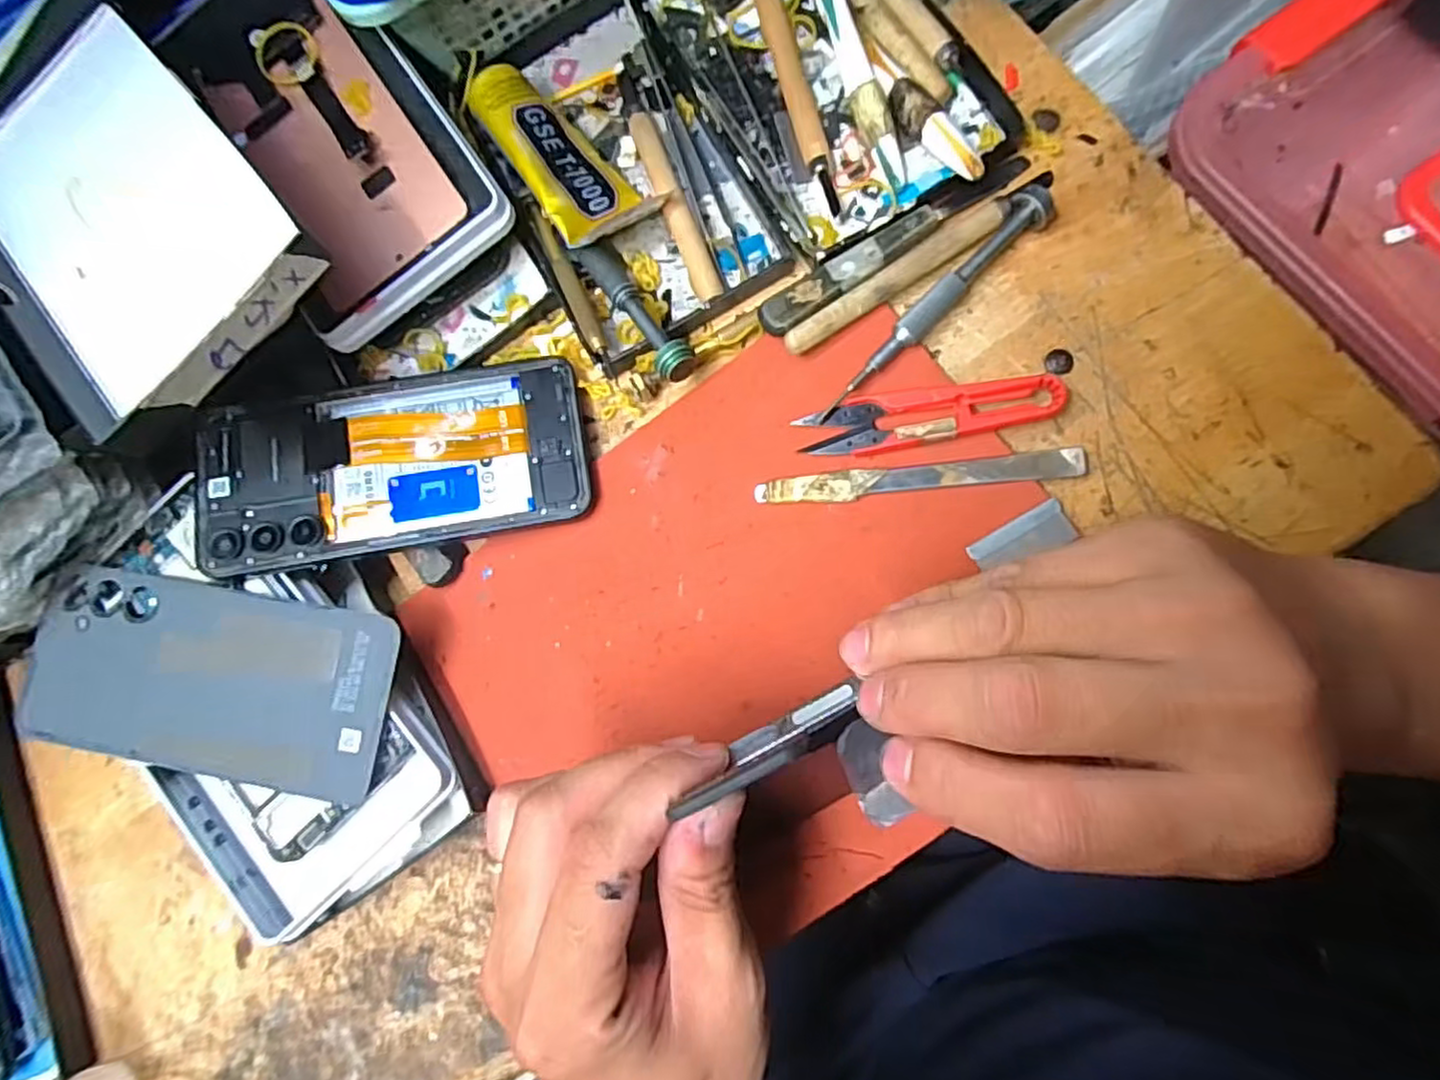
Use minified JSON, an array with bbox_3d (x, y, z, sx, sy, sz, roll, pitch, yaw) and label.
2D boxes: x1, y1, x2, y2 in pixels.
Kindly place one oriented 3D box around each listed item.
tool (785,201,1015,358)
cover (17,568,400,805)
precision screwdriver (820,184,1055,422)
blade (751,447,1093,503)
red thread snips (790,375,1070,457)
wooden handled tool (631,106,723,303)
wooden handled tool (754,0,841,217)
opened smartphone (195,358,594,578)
[{"bbox_3d":[0.074,-0.110,0.296,0.106,0.009,0.013,-33,78,4],"label":"tool"},{"bbox_3d":[-0.213,0.059,0.295,0.160,0.008,0.074,9,85,3],"label":"cover"},{"bbox_3d":[0.089,-0.097,0.293,0.125,0.010,0.015,-45,77,1],"label":"precision screwdriver"},{"bbox_3d":[0.081,-0.025,0.288,0.130,0.004,0.012,-6,81,9],"label":"blade"},{"bbox_3d":[0.085,-0.051,0.288,0.101,0.013,0.024,-7,81,9],"label":"red thread snips"},{"bbox_3d":[-0.021,-0.152,0.320,0.011,0.011,0.099,-22,79,6],"label":"wooden handled tool"},{"bbox_3d":[0.034,-0.201,0.316,0.011,0.009,0.119,-16,80,7],"label":"wooden handled tool"},{"bbox_3d":[-0.140,-0.034,0.309,0.162,0.013,0.076,-10,85,-6],"label":"opened smartphone"}]

